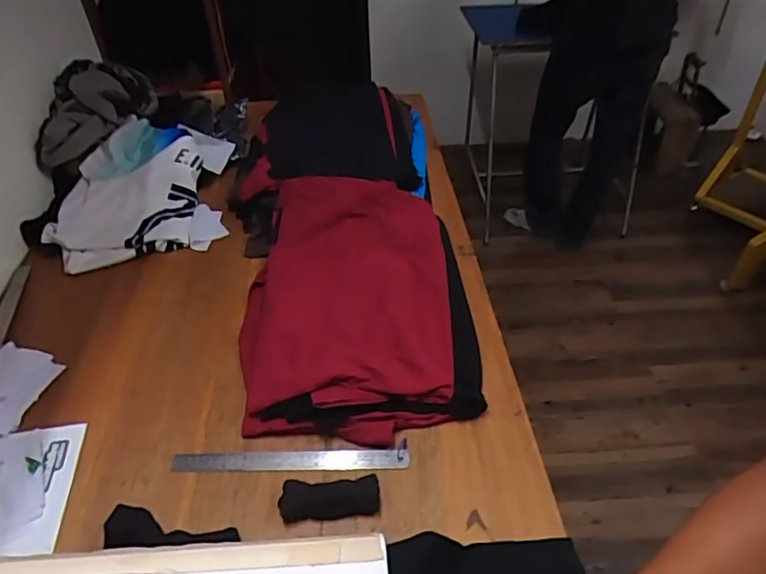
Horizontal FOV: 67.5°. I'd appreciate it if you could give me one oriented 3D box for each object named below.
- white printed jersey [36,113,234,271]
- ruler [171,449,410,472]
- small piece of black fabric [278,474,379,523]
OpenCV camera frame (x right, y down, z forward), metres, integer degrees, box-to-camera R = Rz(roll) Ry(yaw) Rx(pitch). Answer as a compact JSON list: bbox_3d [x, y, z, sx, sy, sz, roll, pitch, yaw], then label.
[{"bbox_3d":[-0.508,-0.220,1.199,0.344,0.118,0.367,-7,41,-8],"label":"white printed jersey"},{"bbox_3d":[-0.127,0.239,0.792,0.320,0.006,0.030,0,51,-1],"label":"ruler"},{"bbox_3d":[-0.068,0.270,0.737,0.124,0.024,0.044,-5,41,-5],"label":"small piece of black fabric"}]

